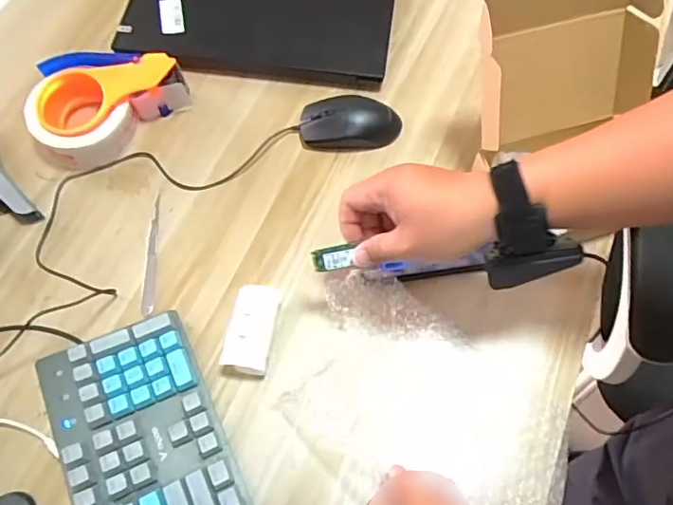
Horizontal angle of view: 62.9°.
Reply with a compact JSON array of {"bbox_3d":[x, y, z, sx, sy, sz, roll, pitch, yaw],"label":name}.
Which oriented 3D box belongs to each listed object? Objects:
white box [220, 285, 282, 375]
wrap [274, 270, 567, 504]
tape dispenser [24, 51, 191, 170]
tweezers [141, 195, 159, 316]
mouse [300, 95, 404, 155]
[{"bbox_3d":[-0.079,0.073,0.526,0.040,0.033,0.085,8,66,4],"label":"white box"},{"bbox_3d":[0.091,0.133,0.503,0.253,0.030,0.168,24,68,10],"label":"wrap"},{"bbox_3d":[-0.251,-0.162,0.616,0.163,0.067,0.108,-10,66,-5],"label":"tape dispenser"},{"bbox_3d":[-0.192,0.000,0.573,0.012,0.004,0.131,-3,65,-1],"label":"tweezers"},{"bbox_3d":[0.016,-0.148,0.632,0.116,0.031,0.062,-4,65,-2],"label":"mouse"}]

